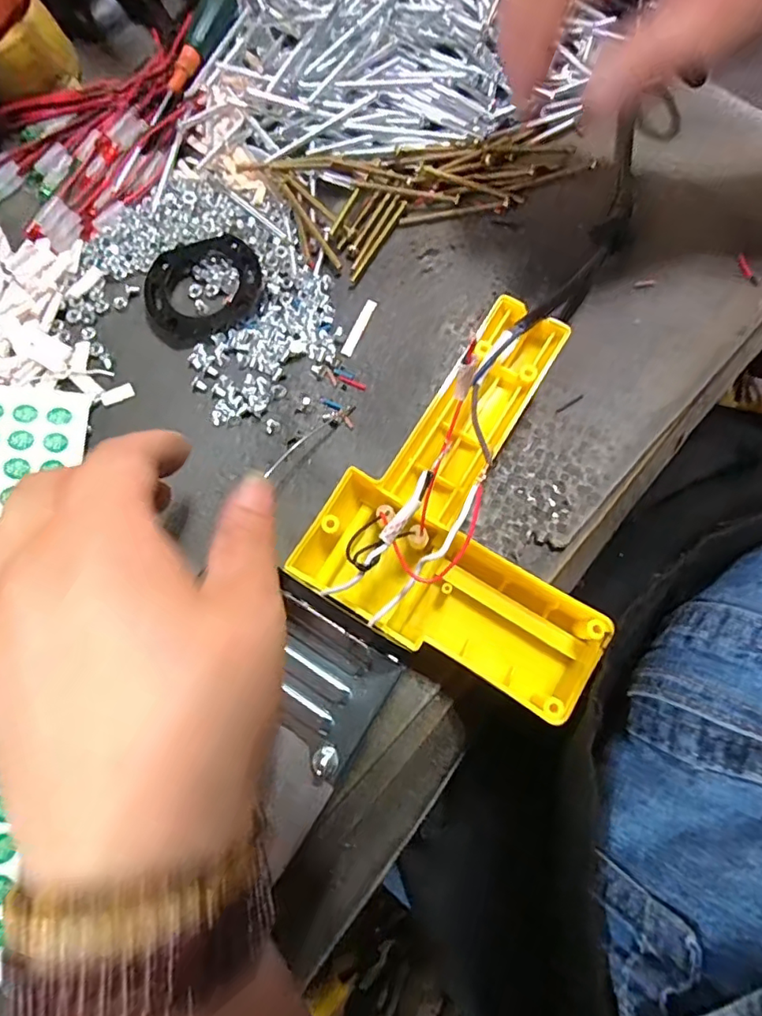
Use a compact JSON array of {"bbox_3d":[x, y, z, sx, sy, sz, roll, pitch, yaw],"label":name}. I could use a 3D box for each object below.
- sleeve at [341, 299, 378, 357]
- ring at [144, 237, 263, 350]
[{"bbox_3d":[-0.010,-0.088,0.256,0.005,0.004,0.030,25,76,7],"label":"sleeve"},{"bbox_3d":[-0.088,-0.111,0.259,0.058,0.011,0.052,-25,76,-7],"label":"ring"}]

